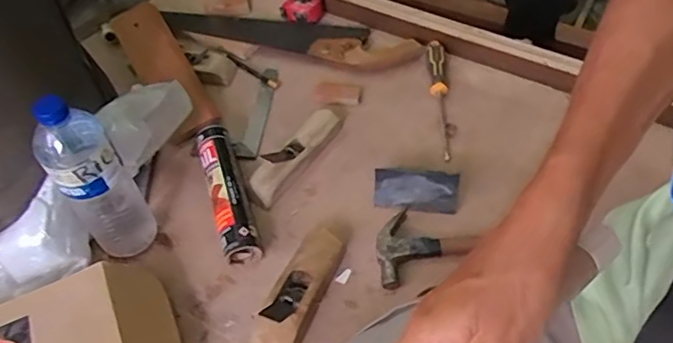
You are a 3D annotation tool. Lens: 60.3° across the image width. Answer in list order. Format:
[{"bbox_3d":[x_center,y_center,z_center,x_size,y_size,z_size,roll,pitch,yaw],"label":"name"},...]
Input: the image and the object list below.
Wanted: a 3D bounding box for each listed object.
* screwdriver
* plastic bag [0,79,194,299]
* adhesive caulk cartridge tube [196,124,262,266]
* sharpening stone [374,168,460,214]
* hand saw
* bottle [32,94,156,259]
[{"bbox_3d":[0.165,-0.120,0.924,0.027,0.032,0.234,-1,51,3],"label":"screwdriver"},{"bbox_3d":[-0.305,0.013,0.747,0.079,0.112,0.364,24,57,21],"label":"plastic bag"},{"bbox_3d":[-0.156,0.019,0.820,0.052,0.049,0.230,-16,52,-9],"label":"adhesive caulk cartridge tube"},{"bbox_3d":[0.110,0.025,0.804,0.115,0.053,0.035,7,52,9],"label":"sharpening stone"},{"bbox_3d":[-0.083,-0.248,1.045,0.464,0.022,0.099,12,53,13],"label":"hand saw"},{"bbox_3d":[-0.290,0.013,0.697,0.072,0.271,0.068,-32,56,-20],"label":"bottle"}]

